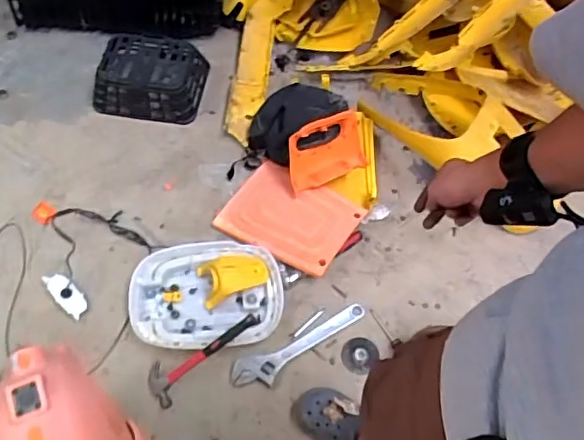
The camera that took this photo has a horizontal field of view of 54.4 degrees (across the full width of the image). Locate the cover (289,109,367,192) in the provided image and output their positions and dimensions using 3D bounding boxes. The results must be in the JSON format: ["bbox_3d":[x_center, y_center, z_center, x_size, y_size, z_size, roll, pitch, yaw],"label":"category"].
[{"bbox_3d":[0.096,-0.188,1.522,0.236,0.188,0.032,-23,38,-25],"label":"cover"}]

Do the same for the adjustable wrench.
[{"bbox_3d":[0.024,0.296,1.318,0.353,0.017,0.080,-23,63,-16],"label":"adjustable wrench"}]

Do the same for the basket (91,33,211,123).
[{"bbox_3d":[-0.423,-0.425,1.689,0.317,0.106,0.249,5,59,-1],"label":"basket"}]

